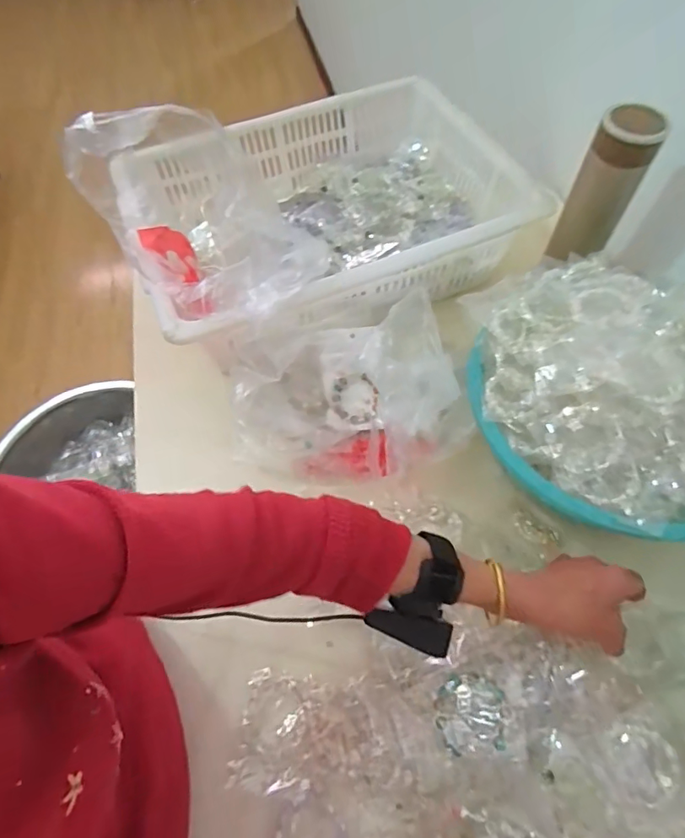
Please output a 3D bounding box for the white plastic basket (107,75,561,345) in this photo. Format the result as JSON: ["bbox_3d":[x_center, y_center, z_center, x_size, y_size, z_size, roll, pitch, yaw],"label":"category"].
[{"bbox_3d":[-0.013,-0.283,0.640,0.500,0.125,0.399,-22,61,-12],"label":"white plastic basket"}]

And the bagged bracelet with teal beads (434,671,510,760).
[{"bbox_3d":[0.105,0.240,0.396,0.057,0.014,0.055,-15,56,10],"label":"bagged bracelet with teal beads"}]

